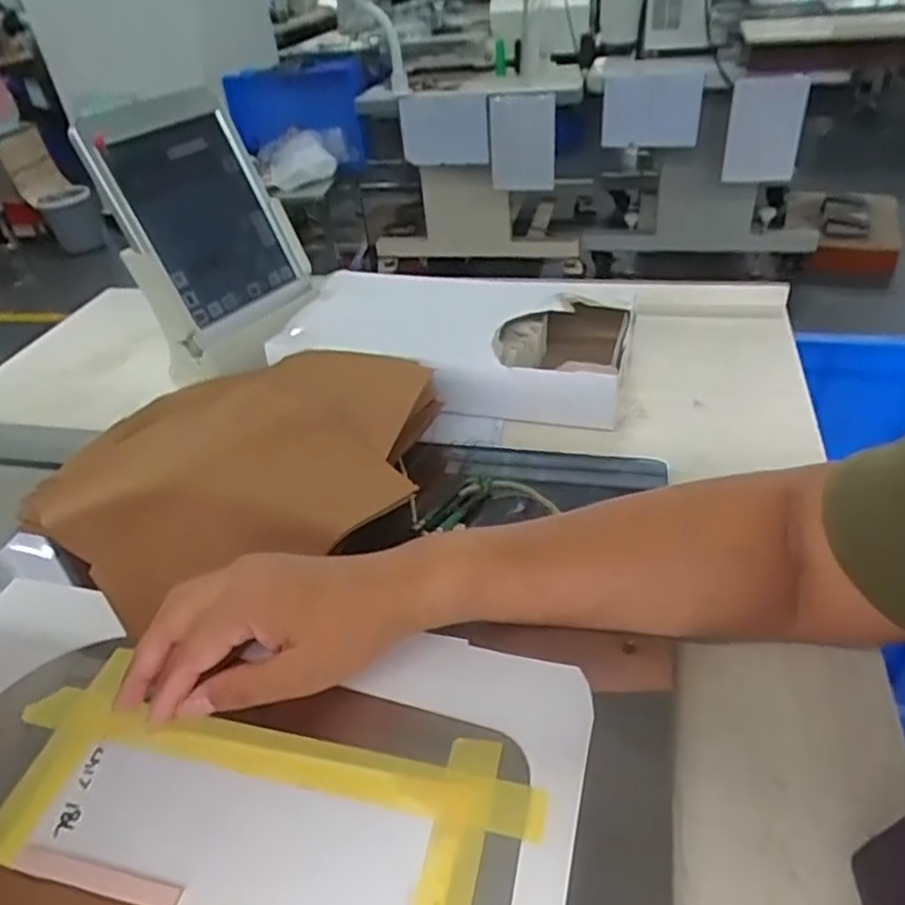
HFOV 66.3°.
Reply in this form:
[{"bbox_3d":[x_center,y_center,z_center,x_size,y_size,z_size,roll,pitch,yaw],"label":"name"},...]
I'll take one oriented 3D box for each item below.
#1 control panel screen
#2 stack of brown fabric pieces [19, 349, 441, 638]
[{"bbox_3d":[-0.239,-0.221,0.648,0.037,0.208,0.153,0,34,44],"label":"control panel screen"},{"bbox_3d":[-0.153,0.004,0.495,0.282,0.069,0.219,-10,37,-4],"label":"stack of brown fabric pieces"}]

